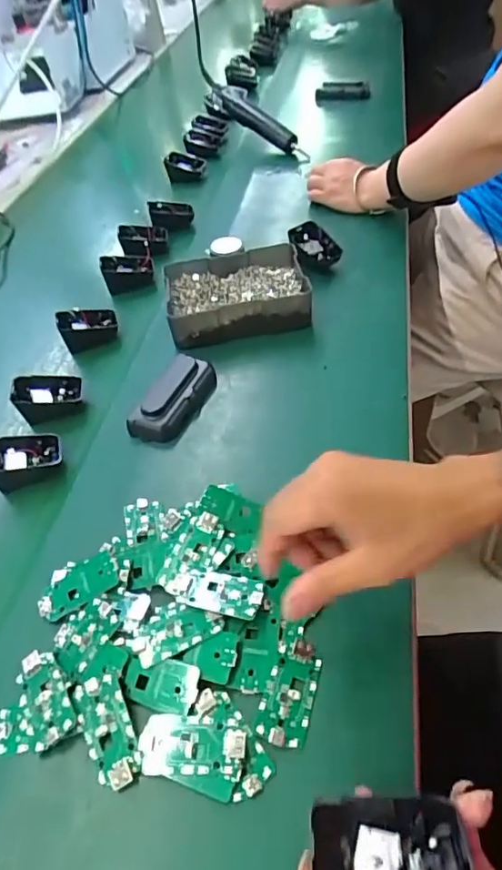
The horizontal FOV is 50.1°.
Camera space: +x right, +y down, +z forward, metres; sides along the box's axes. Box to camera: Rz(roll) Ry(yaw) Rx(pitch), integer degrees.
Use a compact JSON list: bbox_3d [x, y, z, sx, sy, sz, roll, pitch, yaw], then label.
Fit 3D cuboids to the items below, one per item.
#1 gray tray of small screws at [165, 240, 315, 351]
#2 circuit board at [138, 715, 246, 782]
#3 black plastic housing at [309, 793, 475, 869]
[{"bbox_3d":[-0.023,-0.164,0.633,0.167,0.046,0.121,-13,46,1],"label":"gray tray of small screws"},{"bbox_3d":[-0.036,0.186,0.324,0.063,0.007,0.033,-3,47,11],"label":"circuit board"},{"bbox_3d":[0.063,0.190,0.249,0.069,0.011,0.039,-3,49,2],"label":"black plastic housing"}]

